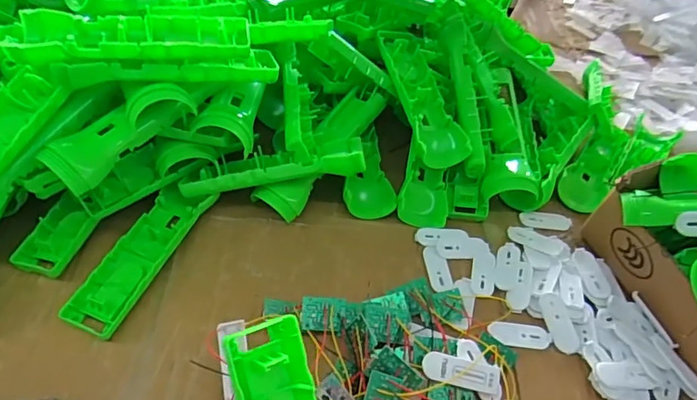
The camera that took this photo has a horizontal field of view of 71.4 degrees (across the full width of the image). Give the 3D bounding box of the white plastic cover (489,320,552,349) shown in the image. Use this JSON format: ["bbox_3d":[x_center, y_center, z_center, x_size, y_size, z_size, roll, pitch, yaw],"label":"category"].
[{"bbox_3d":[0.139,0.110,0.396,0.048,0.005,0.022,4,52,-3],"label":"white plastic cover"}]

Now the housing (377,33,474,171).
[{"bbox_3d":[0.069,-0.101,0.471,0.046,0.037,0.154,-9,54,-12],"label":"housing"}]

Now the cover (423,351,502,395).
[{"bbox_3d":[0.083,0.127,0.356,0.056,0.005,0.021,12,66,-1],"label":"cover"}]

